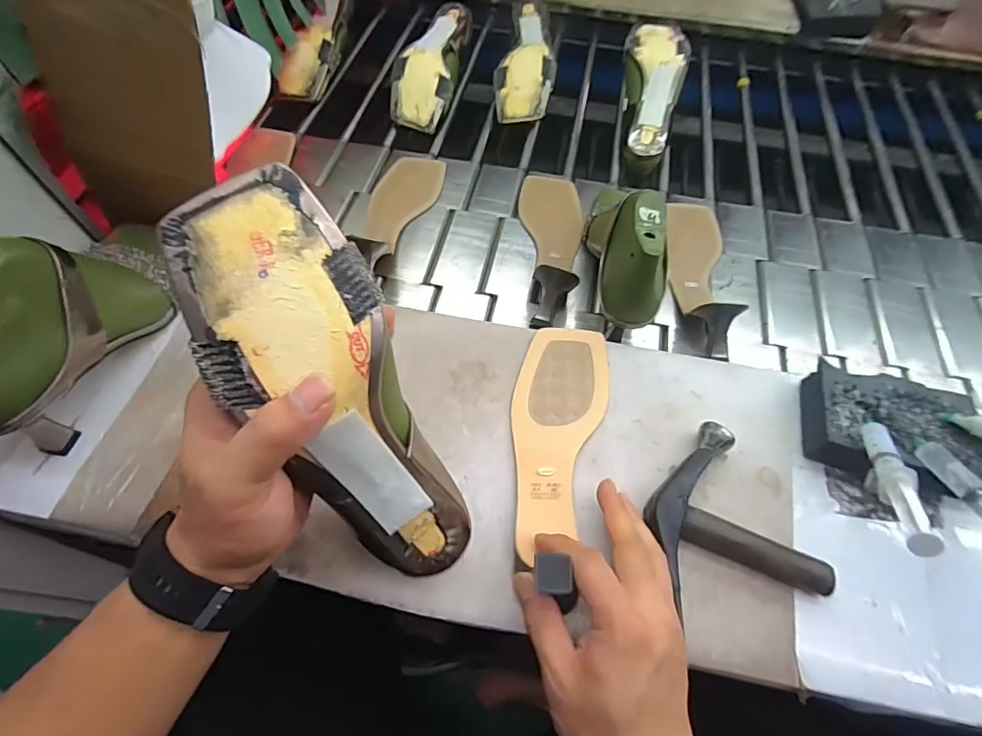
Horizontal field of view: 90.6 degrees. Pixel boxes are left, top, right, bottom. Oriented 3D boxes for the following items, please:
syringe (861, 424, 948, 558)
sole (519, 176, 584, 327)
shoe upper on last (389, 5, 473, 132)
[{"bbox_3d":[0.264,0.069,0.321,0.018,0.021,0.147,29,32,14],"label":"syringe"},{"bbox_3d":[0.077,-0.157,0.572,0.073,0.043,0.247,0,59,-2],"label":"sole"},{"bbox_3d":[-0.088,-0.442,0.714,0.085,0.067,0.221,8,59,2],"label":"shoe upper on last"}]

